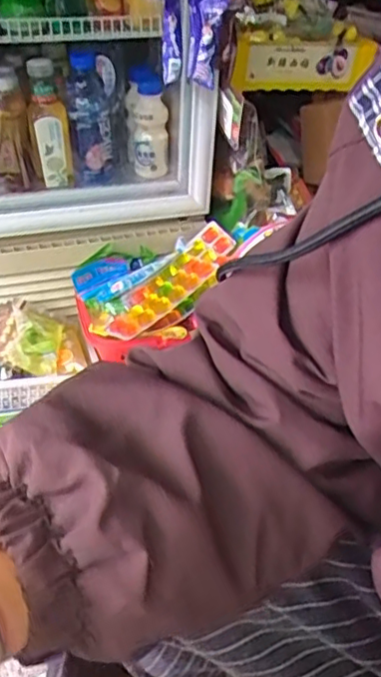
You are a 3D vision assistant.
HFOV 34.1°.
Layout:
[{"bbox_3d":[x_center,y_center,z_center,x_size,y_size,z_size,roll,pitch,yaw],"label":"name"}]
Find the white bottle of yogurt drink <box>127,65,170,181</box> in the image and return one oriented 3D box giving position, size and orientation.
[{"bbox_3d":[-0.073,-0.374,1.077,0.065,0.168,0.068,-6,41,-12],"label":"white bottle of yogurt drink"}]

